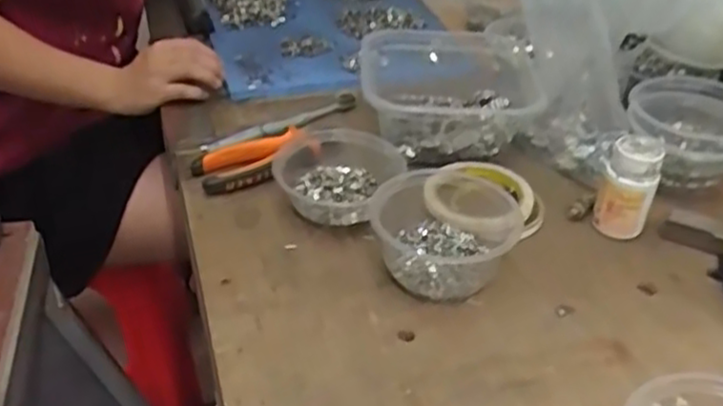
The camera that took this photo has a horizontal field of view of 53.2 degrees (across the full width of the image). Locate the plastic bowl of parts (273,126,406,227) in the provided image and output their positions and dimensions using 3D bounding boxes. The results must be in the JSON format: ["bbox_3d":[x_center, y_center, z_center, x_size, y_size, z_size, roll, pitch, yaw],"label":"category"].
[{"bbox_3d":[-0.023,-0.024,0.642,0.114,0.055,0.121,1,36,-1],"label":"plastic bowl of parts"}]

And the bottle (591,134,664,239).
[{"bbox_3d":[0.229,-0.012,0.624,0.045,0.084,0.042,17,39,20],"label":"bottle"}]

